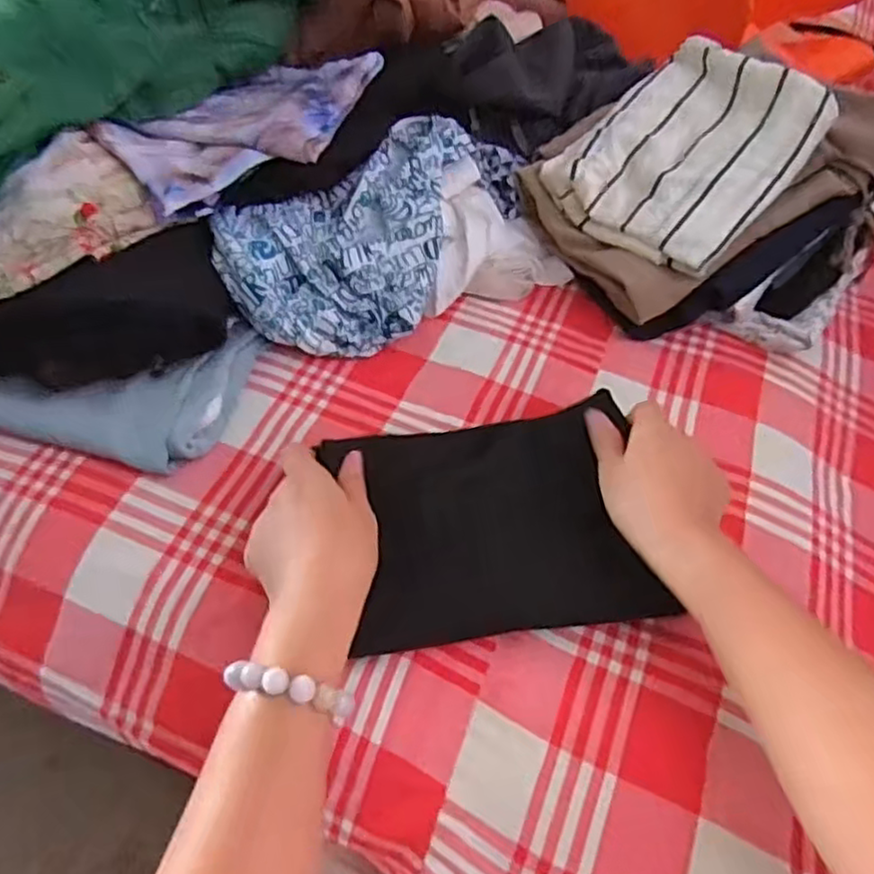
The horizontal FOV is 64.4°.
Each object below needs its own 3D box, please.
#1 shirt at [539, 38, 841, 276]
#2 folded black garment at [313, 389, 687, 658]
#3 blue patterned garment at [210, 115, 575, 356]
[{"bbox_3d":[0.229,-0.262,0.633,0.171,0.034,0.208,40,85,19],"label":"shirt"},{"bbox_3d":[0.040,0.060,0.471,0.196,0.013,0.152,-10,69,-8],"label":"folded black garment"},{"bbox_3d":[-0.039,-0.184,0.630,0.305,0.103,0.164,-28,55,-22],"label":"blue patterned garment"}]

